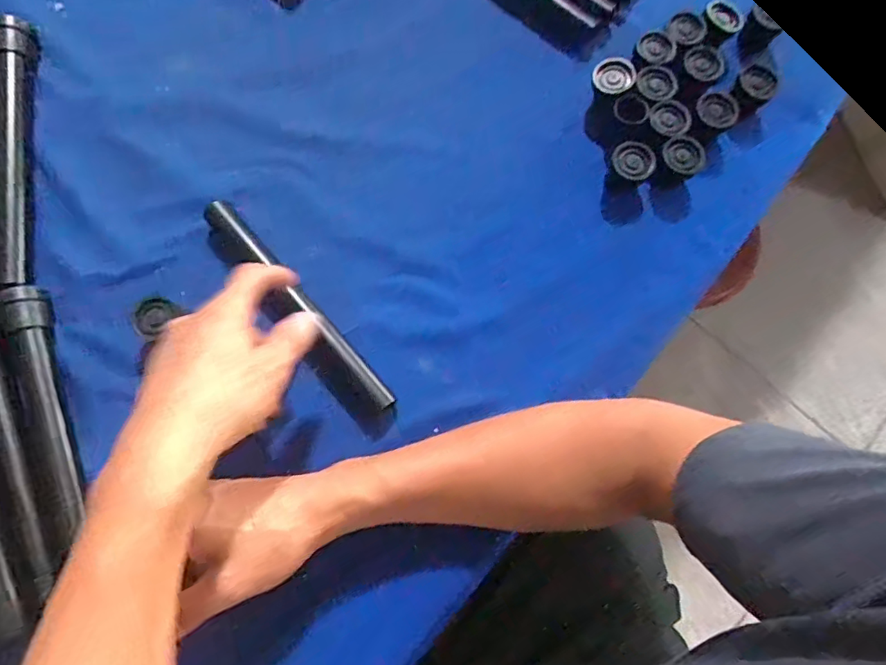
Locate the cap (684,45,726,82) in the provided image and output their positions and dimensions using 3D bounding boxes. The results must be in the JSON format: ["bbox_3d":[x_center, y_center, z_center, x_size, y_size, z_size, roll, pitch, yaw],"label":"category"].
[{"bbox_3d":[0.221,-0.224,0.449,0.035,0.007,0.036,0,75,-2],"label":"cap"}]

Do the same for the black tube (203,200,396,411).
[{"bbox_3d":[-0.114,-0.024,0.423,0.021,0.015,0.217,-41,80,-11],"label":"black tube"}]

